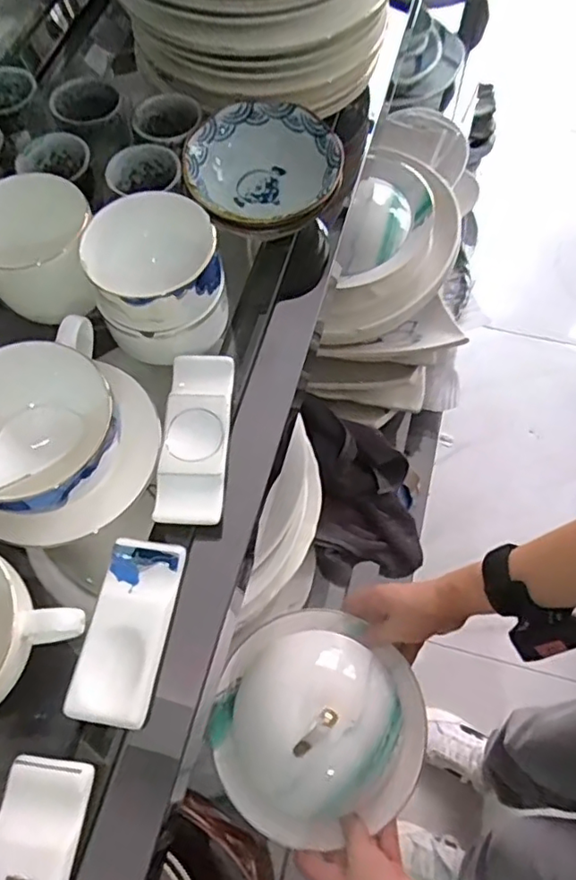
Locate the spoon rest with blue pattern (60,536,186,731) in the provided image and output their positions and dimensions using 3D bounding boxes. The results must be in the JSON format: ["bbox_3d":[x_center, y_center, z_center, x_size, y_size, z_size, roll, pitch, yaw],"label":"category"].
[{"bbox_3d":[-0.078,0.091,0.288,0.037,0.008,0.086,8,65,5],"label":"spoon rest with blue pattern"}]

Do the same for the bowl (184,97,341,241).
[{"bbox_3d":[-0.016,-0.175,0.388,0.099,0.031,0.097,0,65,1],"label":"bowl"}]

